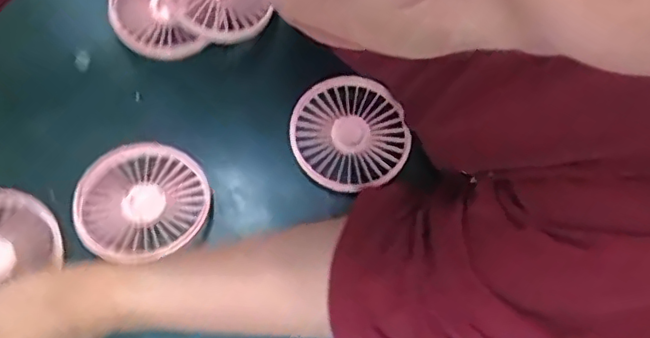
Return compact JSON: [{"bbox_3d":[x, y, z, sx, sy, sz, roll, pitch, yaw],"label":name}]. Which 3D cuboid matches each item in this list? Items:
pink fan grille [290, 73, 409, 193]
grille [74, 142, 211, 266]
[{"bbox_3d":[0.019,-0.028,0.446,0.088,0.007,0.088,1,69,-4],"label":"pink fan grille"},{"bbox_3d":[-0.126,0.025,0.416,0.086,0.019,0.086,4,66,-9],"label":"grille"}]

